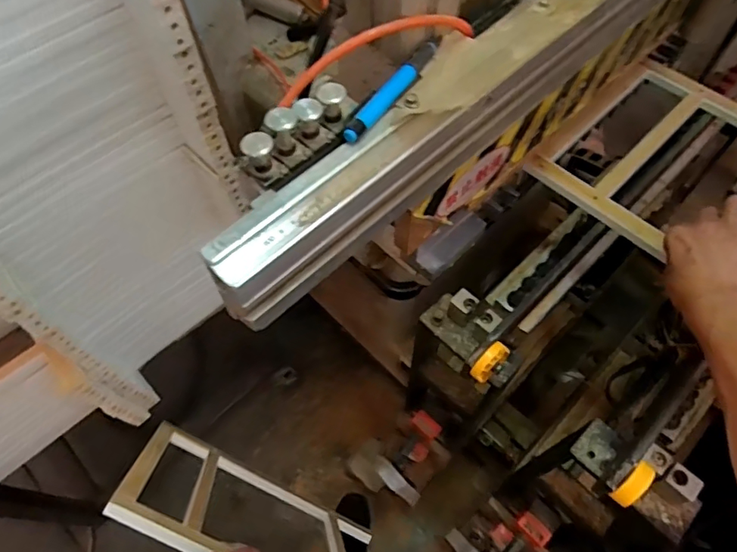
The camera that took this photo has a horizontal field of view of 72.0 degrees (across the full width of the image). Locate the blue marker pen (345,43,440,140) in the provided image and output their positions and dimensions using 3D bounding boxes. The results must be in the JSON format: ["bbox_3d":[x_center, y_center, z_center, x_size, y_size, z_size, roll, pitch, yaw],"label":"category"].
[{"bbox_3d":[0.018,-0.132,0.357,0.014,0.013,0.112,27,65,15],"label":"blue marker pen"}]

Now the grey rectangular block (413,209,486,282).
[{"bbox_3d":[0.093,-0.038,0.589,0.039,0.017,0.094,39,69,20],"label":"grey rectangular block"}]

